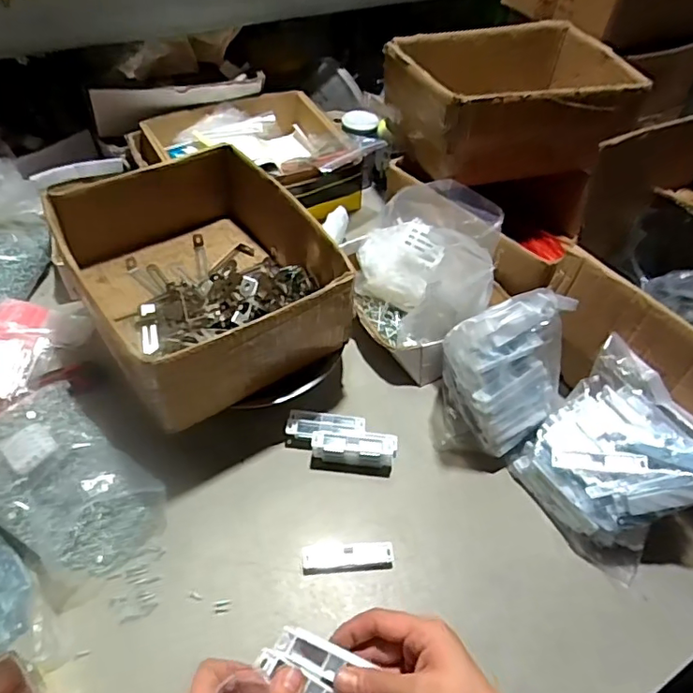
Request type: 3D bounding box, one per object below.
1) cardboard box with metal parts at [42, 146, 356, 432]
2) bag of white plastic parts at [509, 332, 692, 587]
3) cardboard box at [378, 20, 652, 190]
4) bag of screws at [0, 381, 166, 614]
[{"bbox_3d":[-0.166,-0.081,0.656,0.250,0.117,0.291,-27,57,-25],"label":"cardboard box with metal parts"},{"bbox_3d":[0.299,0.130,0.609,0.145,0.137,0.191,-23,55,-22],"label":"bag of white plastic parts"},{"bbox_3d":[0.252,-0.370,0.853,0.328,0.140,0.239,-17,53,-18],"label":"cardboard box"},{"bbox_3d":[-0.306,0.140,0.582,0.221,0.078,0.139,34,55,23],"label":"bag of screws"}]

